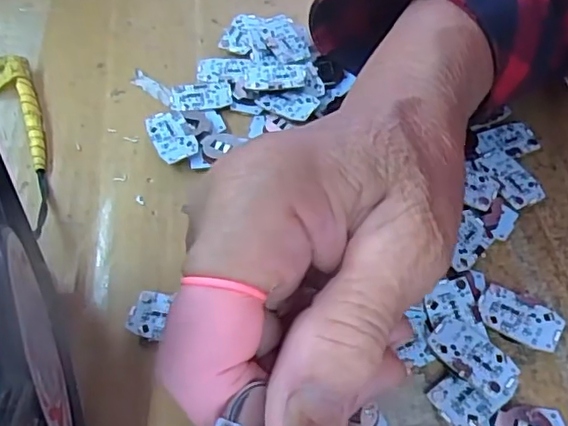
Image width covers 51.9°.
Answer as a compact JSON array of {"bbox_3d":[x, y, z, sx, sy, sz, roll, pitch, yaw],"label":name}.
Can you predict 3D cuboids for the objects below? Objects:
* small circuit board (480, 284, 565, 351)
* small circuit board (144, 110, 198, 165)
[{"bbox_3d":[0.087,0.039,0.217,0.029,0.006,0.018,25,58,17],"label":"small circuit board"},{"bbox_3d":[-0.052,-0.035,0.271,0.018,0.007,0.029,-22,57,-15],"label":"small circuit board"}]

